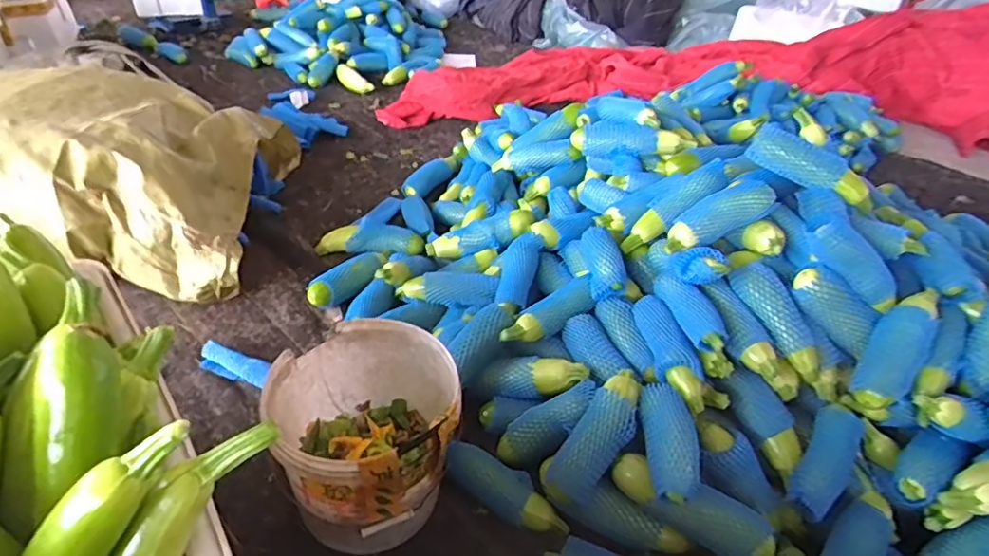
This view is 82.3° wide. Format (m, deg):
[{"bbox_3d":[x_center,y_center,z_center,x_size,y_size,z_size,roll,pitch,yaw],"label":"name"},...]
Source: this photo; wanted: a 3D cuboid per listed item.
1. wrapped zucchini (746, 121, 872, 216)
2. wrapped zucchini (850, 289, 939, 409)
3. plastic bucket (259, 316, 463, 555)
[{"bbox_3d":[0.592,-0.205,1.049,0.234,0.074,0.064,38,49,19],"label":"wrapped zucchini"},{"bbox_3d":[0.629,0.097,0.873,0.077,0.062,0.225,34,65,32],"label":"wrapped zucchini"},{"bbox_3d":[-0.180,0.238,0.841,0.246,0.240,0.251,2,39,-2],"label":"plastic bucket"}]

